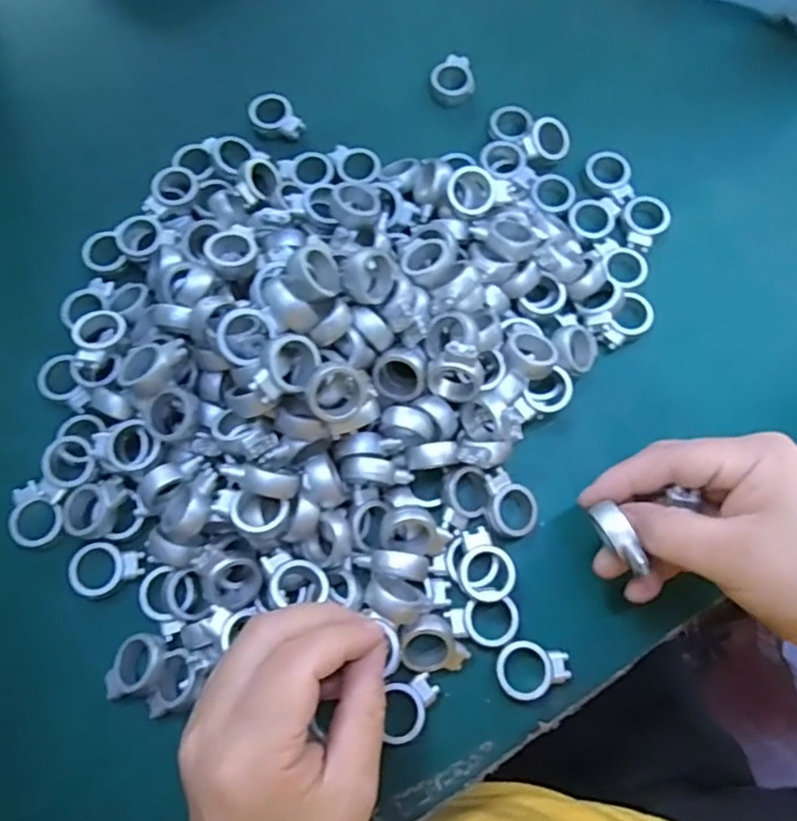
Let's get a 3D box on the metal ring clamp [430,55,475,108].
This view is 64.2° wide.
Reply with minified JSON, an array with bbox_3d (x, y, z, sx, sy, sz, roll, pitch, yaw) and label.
[{"bbox_3d":[0.034,-0.207,0.399,0.027,0.010,0.033,3,73,0],"label":"metal ring clamp"}]

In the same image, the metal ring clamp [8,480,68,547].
[{"bbox_3d":[-0.180,0.051,0.314,0.029,0.010,0.031,3,73,0],"label":"metal ring clamp"}]

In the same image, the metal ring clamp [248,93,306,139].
[{"bbox_3d":[-0.074,-0.180,0.390,0.033,0.014,0.022,19,74,5],"label":"metal ring clamp"}]

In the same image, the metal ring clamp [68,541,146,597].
[{"bbox_3d":[-0.142,0.077,0.309,0.035,0.006,0.025,-8,74,-3],"label":"metal ring clamp"}]

